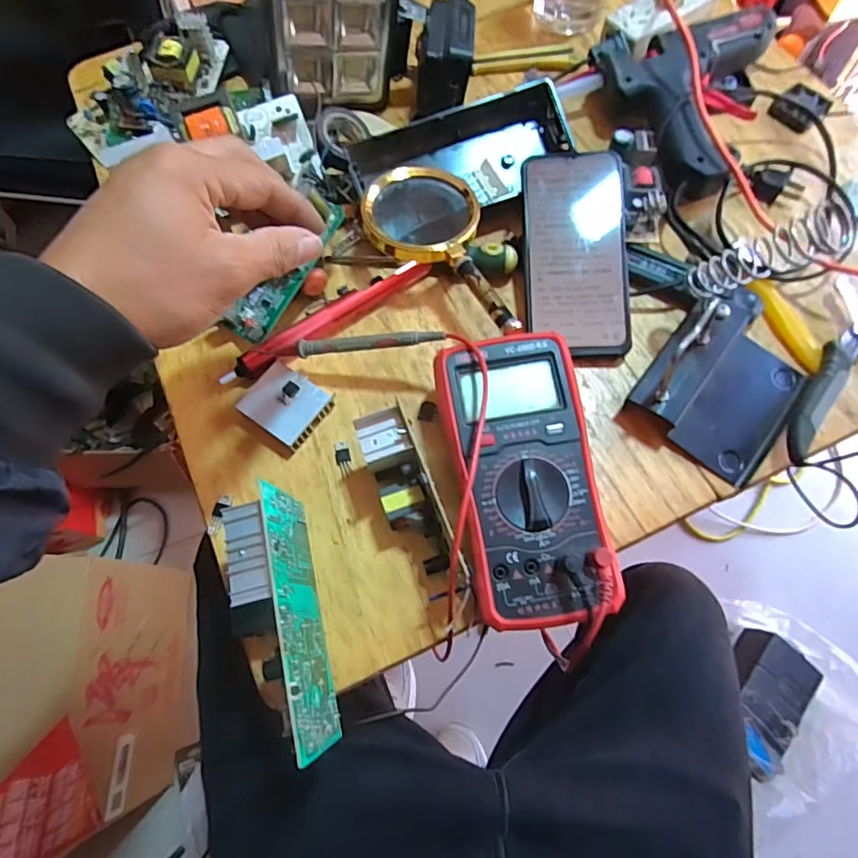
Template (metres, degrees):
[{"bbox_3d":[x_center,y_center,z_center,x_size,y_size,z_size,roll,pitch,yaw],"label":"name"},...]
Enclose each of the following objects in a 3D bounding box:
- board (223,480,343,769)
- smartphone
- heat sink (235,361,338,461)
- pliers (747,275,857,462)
[{"bbox_3d":[-0.089,0.110,0.300,0.037,0.071,0.147,-14,70,-3],"label":"board"},{"bbox_3d":[0.114,-0.137,0.397,0.078,0.009,0.160,-2,81,4],"label":"smartphone"},{"bbox_3d":[-0.108,-0.015,0.378,0.051,0.019,0.053,33,74,13],"label":"heat sink"},{"bbox_3d":[0.311,-0.039,0.370,0.128,0.021,0.160,4,70,3],"label":"pliers"}]

